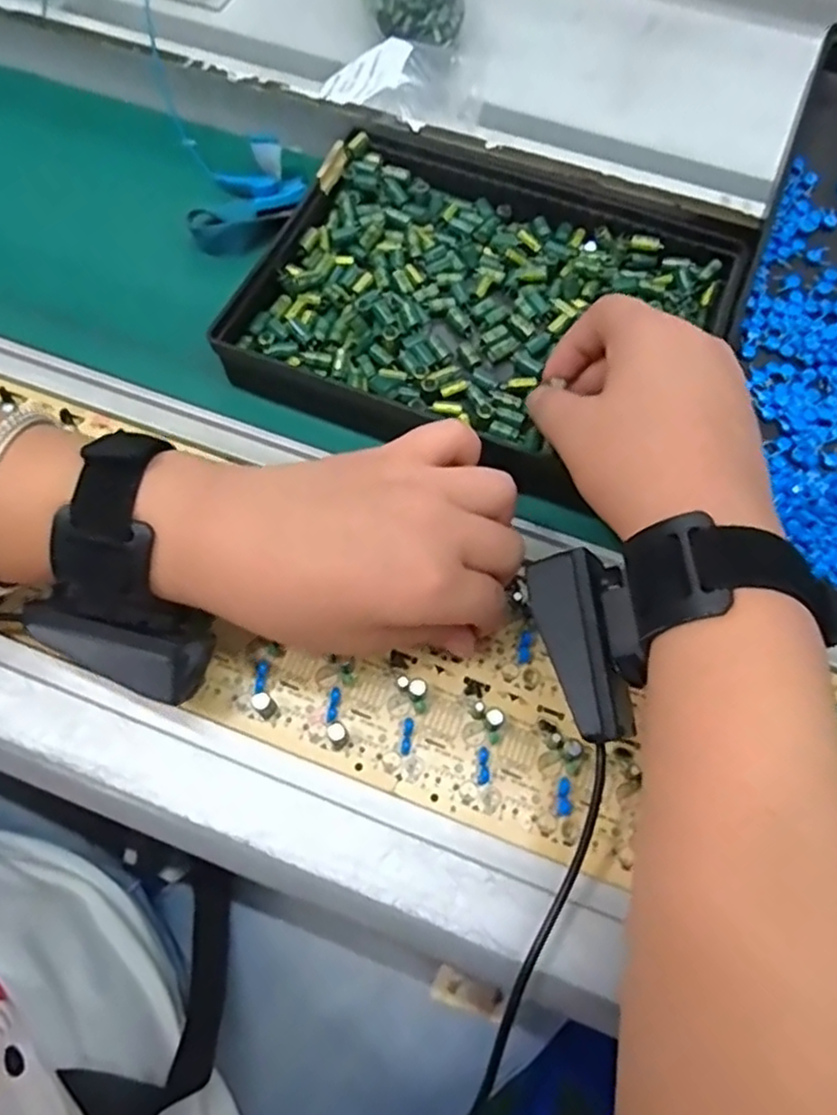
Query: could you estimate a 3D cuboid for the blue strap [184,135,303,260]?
[{"bbox_3d":[-0.096,-0.199,0.385,0.051,0.026,0.064,18,68,5],"label":"blue strap"}]

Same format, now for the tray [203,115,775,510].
[{"bbox_3d":[0.038,-0.127,0.357,0.226,0.027,0.170,20,68,6],"label":"tray"}]

